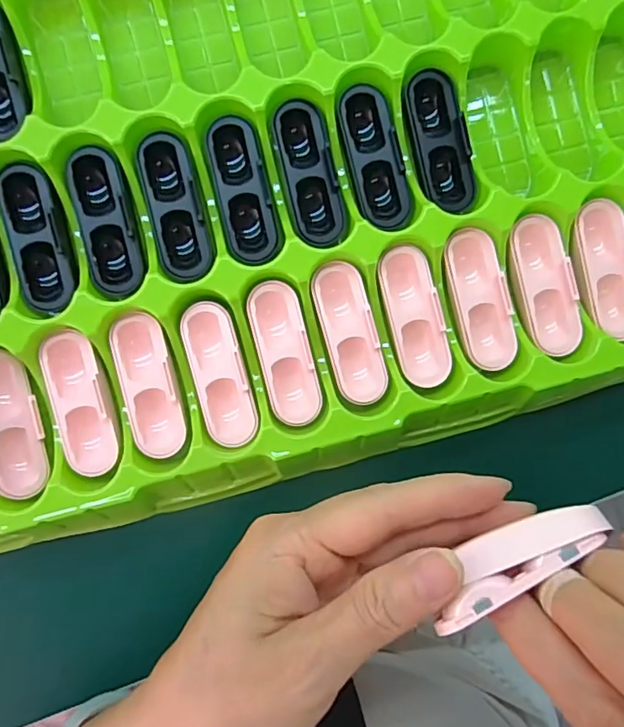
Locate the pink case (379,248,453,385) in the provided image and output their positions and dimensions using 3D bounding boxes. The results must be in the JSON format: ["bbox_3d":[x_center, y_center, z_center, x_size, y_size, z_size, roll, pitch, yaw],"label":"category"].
[{"bbox_3d":[0.047,-0.022,0.246,0.024,0.009,0.064,-15,93,-3],"label":"pink case"}]

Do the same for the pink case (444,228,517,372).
[{"bbox_3d":[0.078,-0.030,0.248,0.023,0.012,0.064,-15,93,-3],"label":"pink case"}]

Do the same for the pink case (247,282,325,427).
[{"bbox_3d":[-0.012,-0.005,0.240,0.022,0.008,0.064,-14,93,-3],"label":"pink case"}]

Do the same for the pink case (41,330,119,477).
[{"bbox_3d":[-0.102,0.018,0.237,0.023,0.008,0.063,-15,93,-3],"label":"pink case"}]

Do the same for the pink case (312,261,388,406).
[{"bbox_3d":[0.017,-0.014,0.242,0.023,0.009,0.064,-15,93,-3],"label":"pink case"}]

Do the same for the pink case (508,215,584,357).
[{"bbox_3d":[0.108,-0.036,0.248,0.027,0.009,0.063,-9,93,-3],"label":"pink case"}]

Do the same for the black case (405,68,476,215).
[{"bbox_3d":[0.058,-0.101,0.246,0.027,0.011,0.064,-13,93,-3],"label":"black case"}]

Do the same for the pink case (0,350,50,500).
[{"bbox_3d":[-0.132,0.027,0.230,0.022,0.010,0.064,-14,93,-3],"label":"pink case"}]

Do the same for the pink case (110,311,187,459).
[{"bbox_3d":[-0.073,0.010,0.239,0.023,0.007,0.064,-14,93,-3],"label":"pink case"}]

